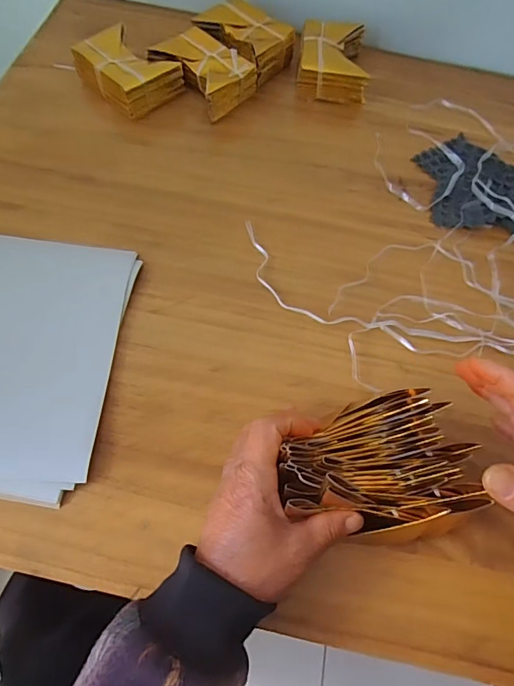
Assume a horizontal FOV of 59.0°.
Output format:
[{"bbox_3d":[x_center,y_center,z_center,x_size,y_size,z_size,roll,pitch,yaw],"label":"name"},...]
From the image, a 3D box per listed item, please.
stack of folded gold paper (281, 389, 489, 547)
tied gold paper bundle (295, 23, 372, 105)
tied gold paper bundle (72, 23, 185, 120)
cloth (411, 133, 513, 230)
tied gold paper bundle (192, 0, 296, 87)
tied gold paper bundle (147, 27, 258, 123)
[{"bbox_3d":[0.077,0.086,0.305,0.121,0.049,0.093,-13,65,-9],"label":"stack of folded gold paper"},{"bbox_3d":[0.091,-0.339,0.548,0.079,0.040,0.114,6,64,0],"label":"tied gold paper bundle"},{"bbox_3d":[-0.148,-0.309,0.518,0.101,0.046,0.078,40,69,16],"label":"tied gold paper bundle"},{"bbox_3d":[0.269,-0.151,0.477,0.207,0.023,0.129,30,66,11],"label":"cloth"},{"bbox_3d":[-0.019,-0.365,0.553,0.111,0.047,0.077,32,67,12],"label":"tied gold paper bundle"},{"bbox_3d":[-0.062,-0.310,0.525,0.104,0.045,0.074,38,68,15],"label":"tied gold paper bundle"}]

